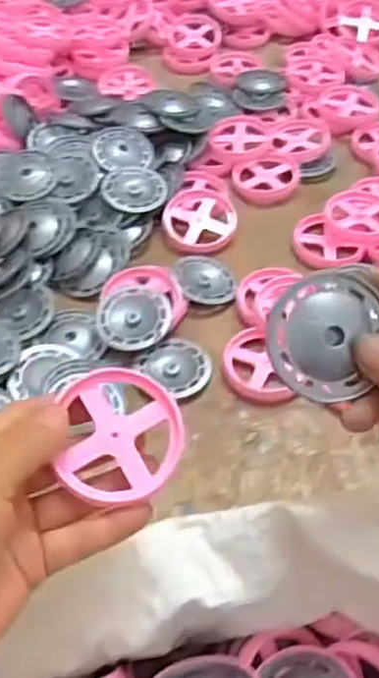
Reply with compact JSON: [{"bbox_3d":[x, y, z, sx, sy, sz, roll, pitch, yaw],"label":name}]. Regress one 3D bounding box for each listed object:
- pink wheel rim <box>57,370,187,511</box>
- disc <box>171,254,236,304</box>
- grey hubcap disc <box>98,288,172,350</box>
[{"bbox_3d":[-0.031,0.044,0.315,0.056,0.006,0.061,2,70,-5],"label":"pink wheel rim"},{"bbox_3d":[0.013,-0.051,0.559,0.052,0.005,0.043,15,60,-9],"label":"disc"},{"bbox_3d":[-0.042,-0.017,0.510,0.055,0.009,0.056,-1,62,2],"label":"grey hubcap disc"}]

